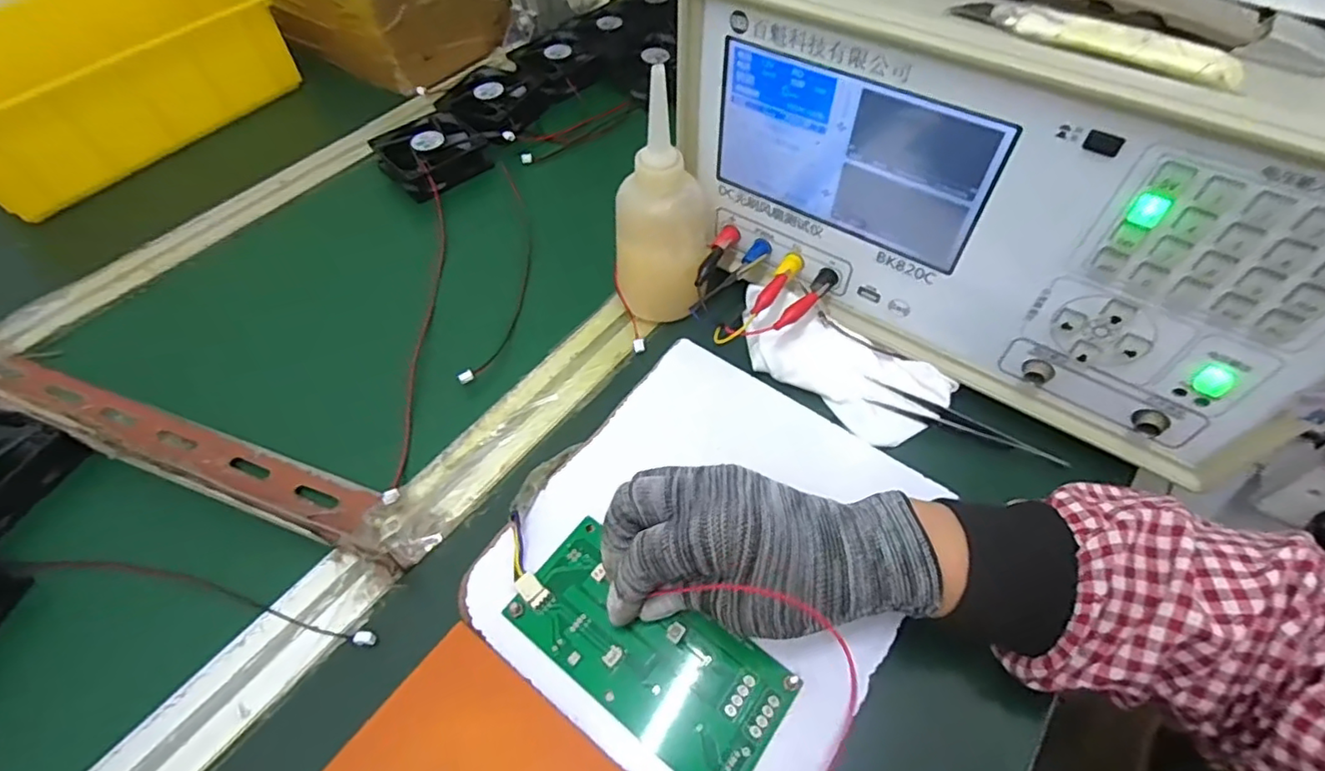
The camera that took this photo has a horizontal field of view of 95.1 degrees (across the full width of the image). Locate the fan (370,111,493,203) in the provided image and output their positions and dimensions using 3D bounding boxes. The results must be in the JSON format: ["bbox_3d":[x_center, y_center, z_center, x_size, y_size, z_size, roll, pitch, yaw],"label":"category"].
[{"bbox_3d":[-0.205,-0.210,0.544,0.085,0.023,0.080,-32,58,-19],"label":"fan"}]

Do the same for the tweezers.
[{"bbox_3d":[0.184,0.021,0.368,0.116,0.009,0.021,17,56,16],"label":"tweezers"}]

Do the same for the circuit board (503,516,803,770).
[{"bbox_3d":[-0.008,0.126,0.289,0.133,0.008,0.064,29,60,18],"label":"circuit board"}]

